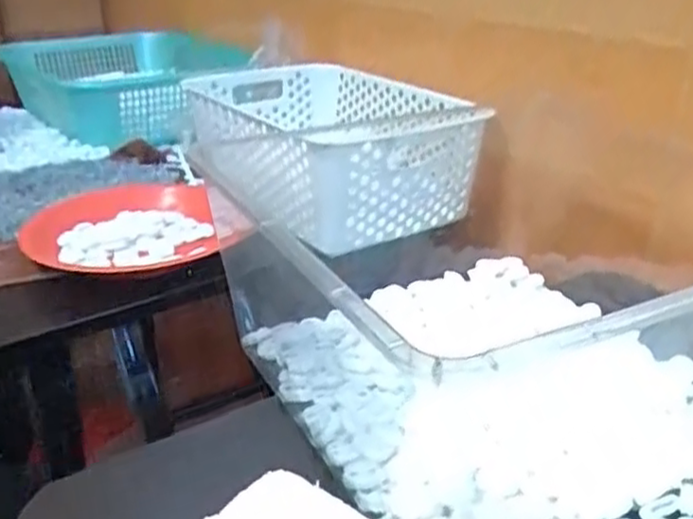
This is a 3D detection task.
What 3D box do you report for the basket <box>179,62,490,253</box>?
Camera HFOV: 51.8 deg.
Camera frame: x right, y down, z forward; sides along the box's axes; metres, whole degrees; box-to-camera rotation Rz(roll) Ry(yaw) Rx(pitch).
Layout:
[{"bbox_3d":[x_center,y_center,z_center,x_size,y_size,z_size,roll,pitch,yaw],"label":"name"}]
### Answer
[{"bbox_3d":[-0.022,-0.137,0.765,0.234,0.089,0.329,-13,28,-25],"label":"basket"}]

